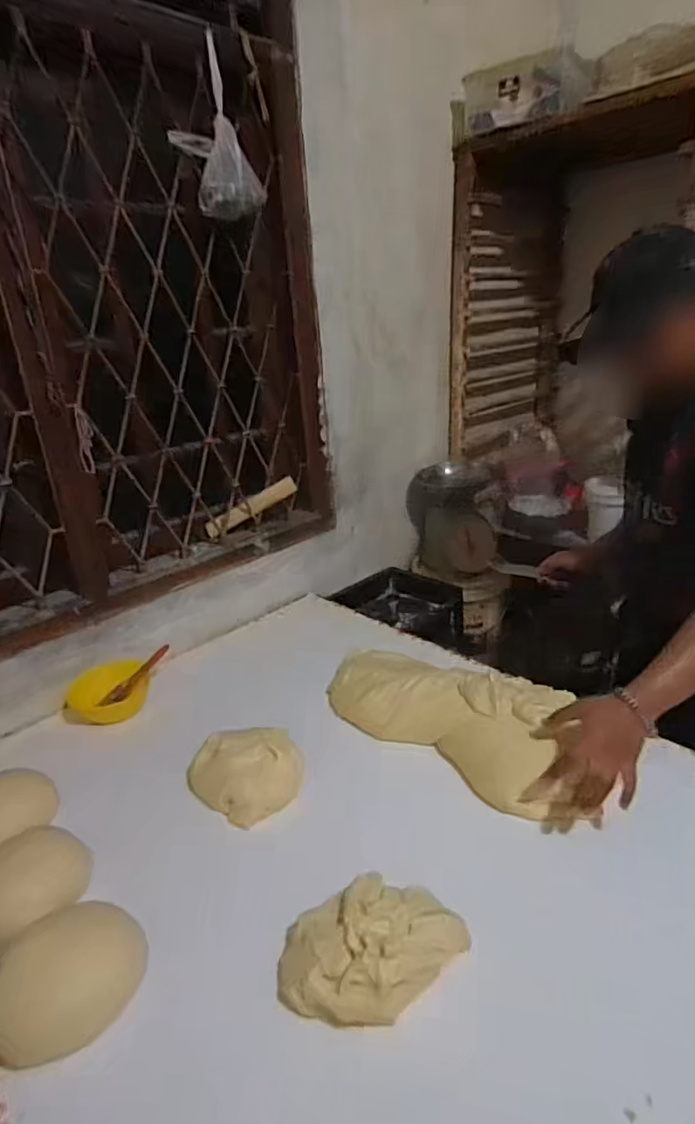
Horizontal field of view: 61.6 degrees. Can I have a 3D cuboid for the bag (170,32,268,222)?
[{"bbox_3d":[-0.263,-0.849,1.179,0.063,0.266,0.195,10,27,29],"label":"bag"}]

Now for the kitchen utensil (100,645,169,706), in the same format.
[{"bbox_3d":[-0.438,0.238,1.217,0.028,0.035,0.168,21,58,44],"label":"kitchen utensil"}]

